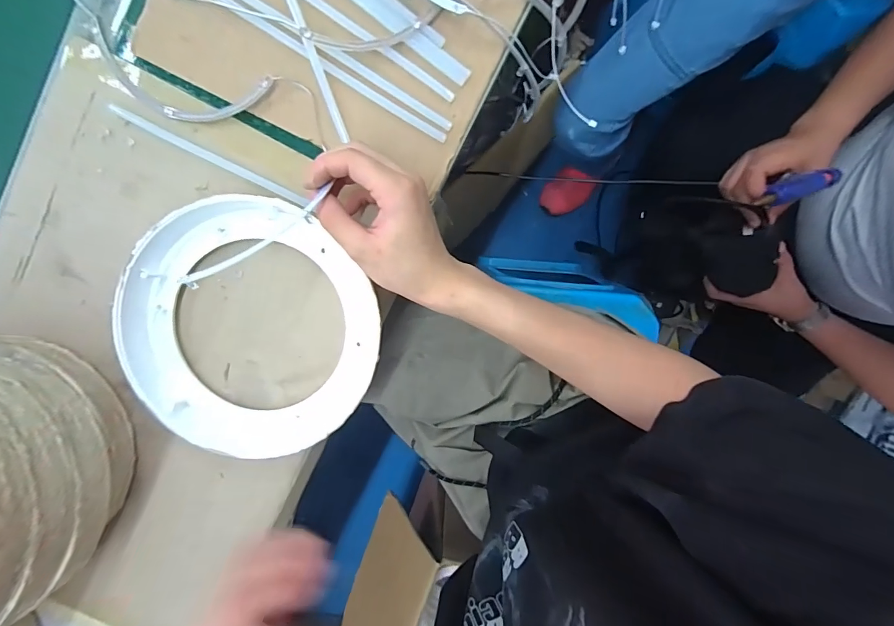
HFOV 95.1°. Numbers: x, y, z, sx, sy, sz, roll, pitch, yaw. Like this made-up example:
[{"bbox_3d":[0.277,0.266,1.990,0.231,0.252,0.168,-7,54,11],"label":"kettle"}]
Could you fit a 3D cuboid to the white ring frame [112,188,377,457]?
[{"bbox_3d":[-0.168,0.015,0.357,0.202,0.044,0.213,-31,95,7],"label":"white ring frame"}]

